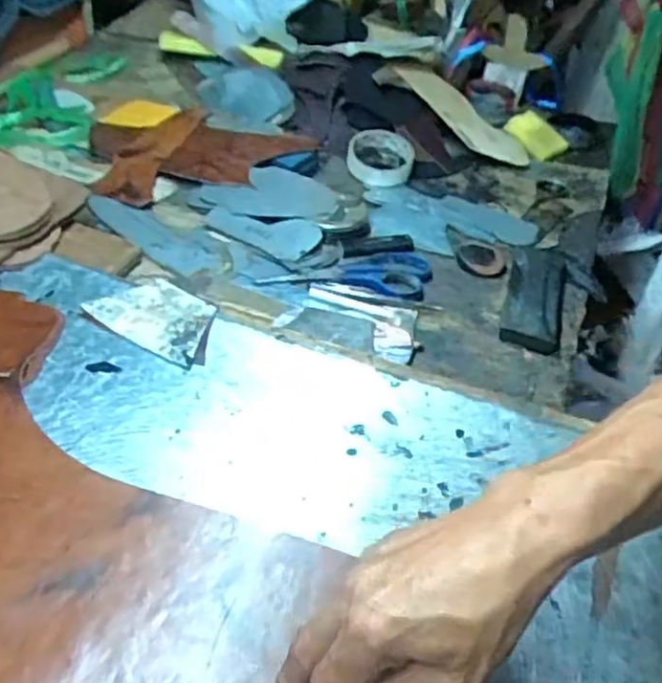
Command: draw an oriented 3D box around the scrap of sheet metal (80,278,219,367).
[{"bbox_3d":[-0.152,-0.024,0.597,0.113,0.012,0.067,27,50,16],"label":"scrap of sheet metal"}]

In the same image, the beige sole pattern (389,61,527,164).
[{"bbox_3d":[0.190,-0.330,0.991,0.225,0.018,0.087,41,46,3],"label":"beige sole pattern"}]

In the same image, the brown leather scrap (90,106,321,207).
[{"bbox_3d":[-0.174,-0.244,0.846,0.257,0.025,0.178,-22,54,-25],"label":"brown leather scrap"}]

